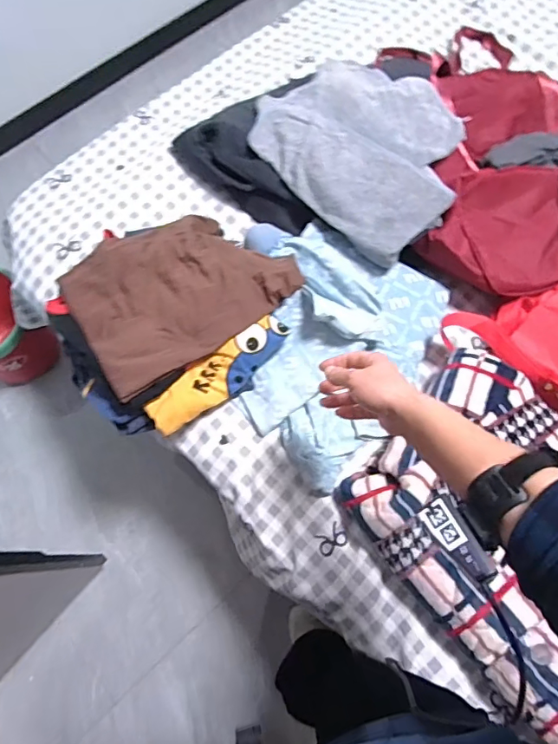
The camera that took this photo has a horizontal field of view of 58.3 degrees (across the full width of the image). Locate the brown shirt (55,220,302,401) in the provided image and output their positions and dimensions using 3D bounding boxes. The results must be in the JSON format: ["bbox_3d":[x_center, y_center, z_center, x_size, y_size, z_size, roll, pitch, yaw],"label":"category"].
[{"bbox_3d":[-0.150,-0.130,0.741,0.304,0.041,0.234,-35,74,-9],"label":"brown shirt"}]

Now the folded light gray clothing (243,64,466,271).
[{"bbox_3d":[0.135,-0.365,0.782,0.245,0.087,0.347,-41,75,-11],"label":"folded light gray clothing"}]

